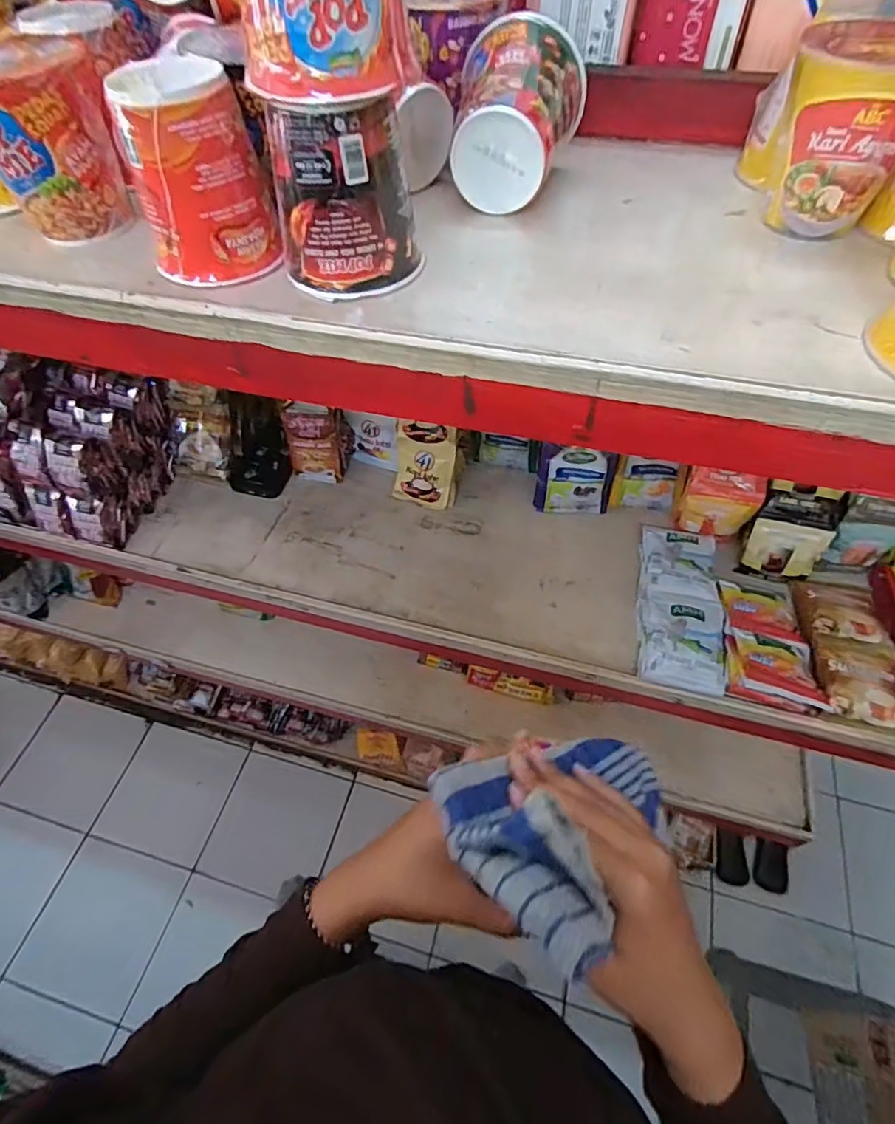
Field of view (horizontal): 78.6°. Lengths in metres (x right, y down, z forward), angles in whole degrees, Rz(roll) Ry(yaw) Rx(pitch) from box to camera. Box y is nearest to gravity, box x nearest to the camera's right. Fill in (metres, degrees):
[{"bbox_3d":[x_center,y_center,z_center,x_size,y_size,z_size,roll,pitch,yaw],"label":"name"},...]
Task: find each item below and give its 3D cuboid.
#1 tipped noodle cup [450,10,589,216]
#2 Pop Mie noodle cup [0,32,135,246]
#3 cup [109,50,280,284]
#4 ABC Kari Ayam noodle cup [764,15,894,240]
[{"bbox_3d":[0.055,-0.360,0.441,0.097,0.093,0.111,10,56,9],"label":"tipped noodle cup"},{"bbox_3d":[-0.302,-0.316,0.416,0.097,0.105,0.092,-24,58,-15],"label":"Pop Mie noodle cup"},{"bbox_3d":[-0.178,-0.270,0.384,0.089,0.114,0.085,-16,57,-9],"label":"cup"},{"bbox_3d":[0.293,-0.315,0.399,0.098,0.104,0.117,26,60,18],"label":"ABC Kari Ayam noodle cup"}]

